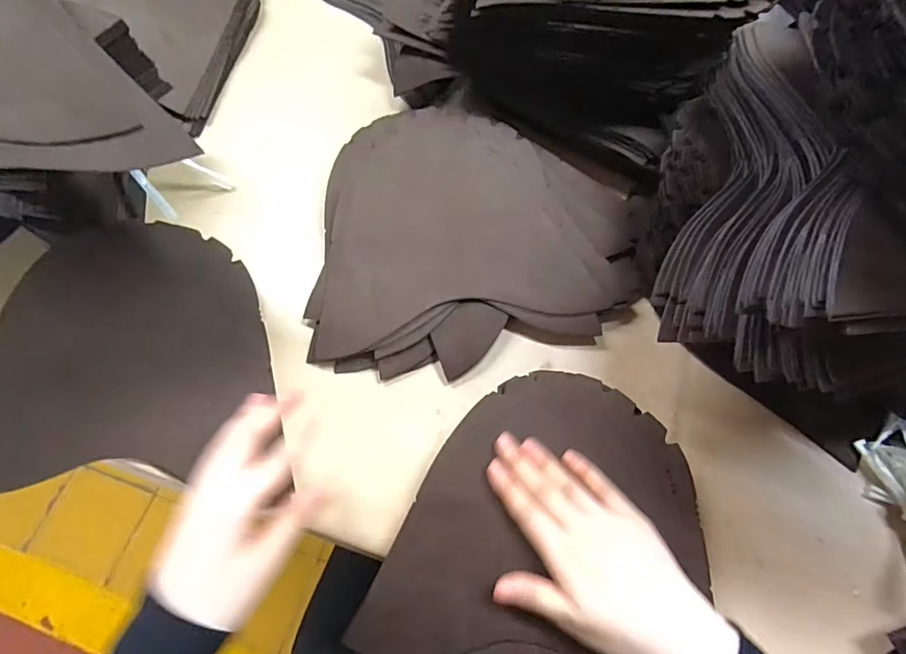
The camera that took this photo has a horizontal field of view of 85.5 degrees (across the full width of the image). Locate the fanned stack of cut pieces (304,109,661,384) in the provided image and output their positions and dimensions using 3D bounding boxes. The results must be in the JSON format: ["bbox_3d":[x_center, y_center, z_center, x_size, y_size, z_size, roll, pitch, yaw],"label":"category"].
[{"bbox_3d":[0.029,-0.083,0.463,0.295,0.042,0.263,6,68,1],"label":"fanned stack of cut pieces"}]

